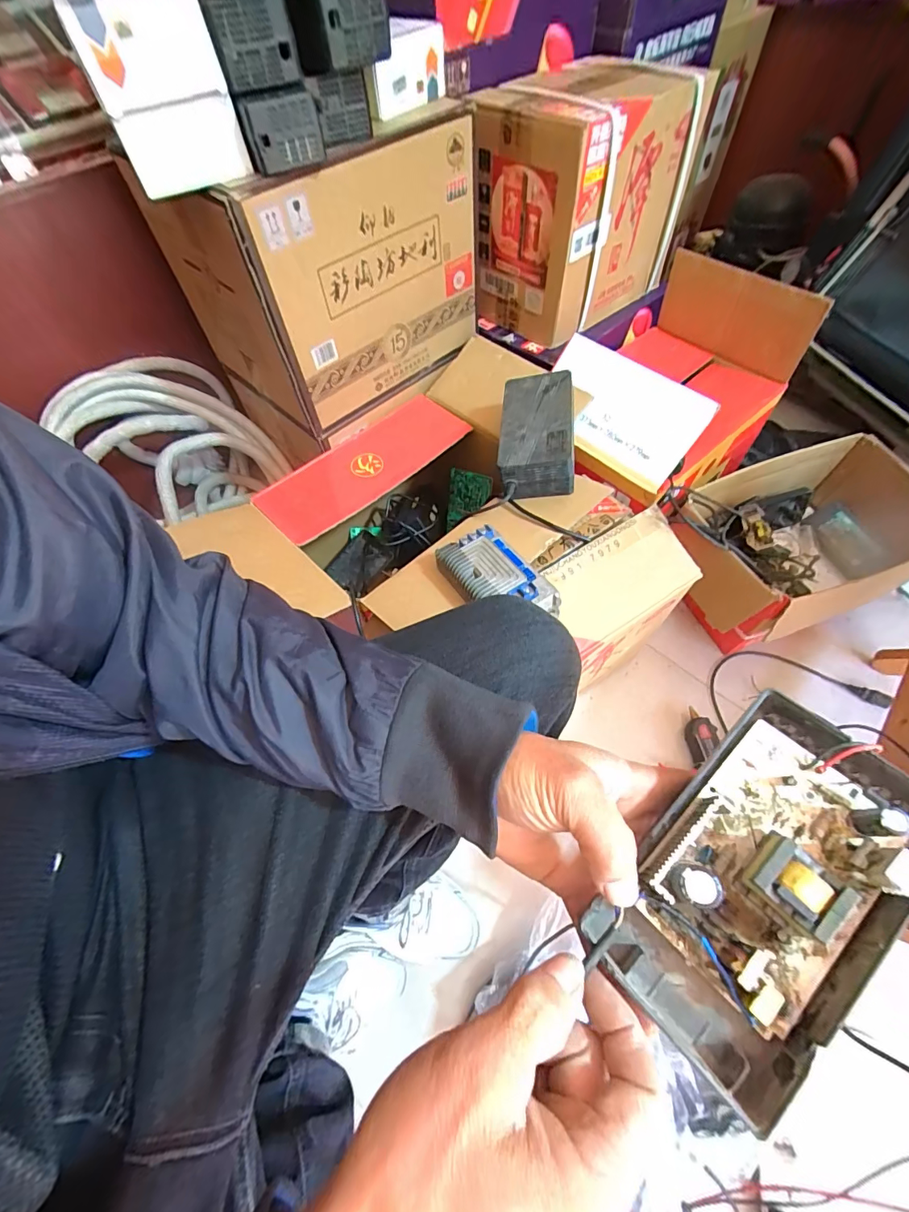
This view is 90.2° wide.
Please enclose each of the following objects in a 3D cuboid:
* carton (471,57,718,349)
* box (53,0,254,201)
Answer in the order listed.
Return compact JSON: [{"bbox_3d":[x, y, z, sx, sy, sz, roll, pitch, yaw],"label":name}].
[{"bbox_3d":[0.219,-0.687,0.785,0.345,0.300,0.207,-34,64,-15],"label":"carton"},{"bbox_3d":[-0.290,-0.514,0.453,0.116,0.126,0.092,-21,61,-8],"label":"box"}]

